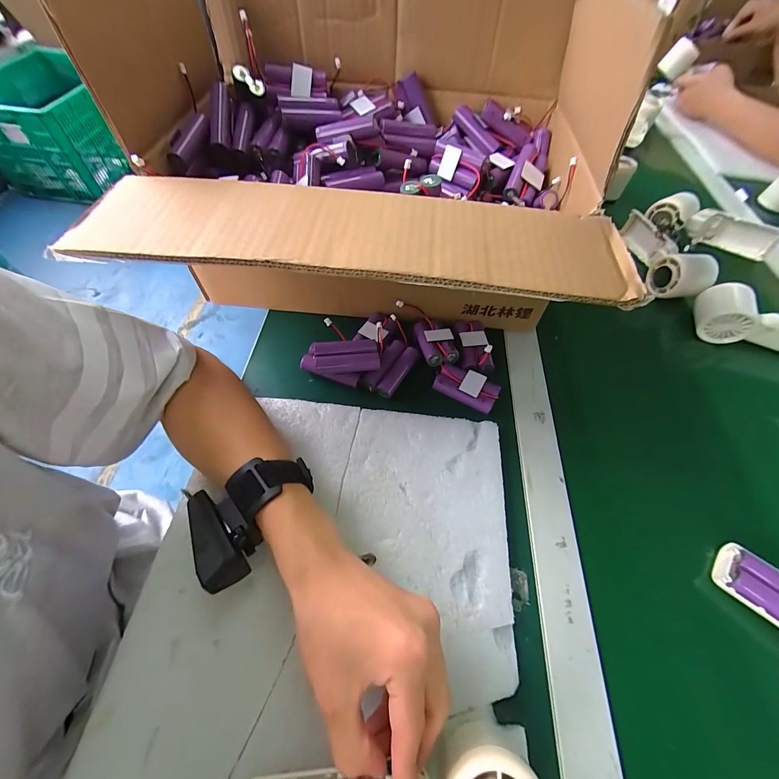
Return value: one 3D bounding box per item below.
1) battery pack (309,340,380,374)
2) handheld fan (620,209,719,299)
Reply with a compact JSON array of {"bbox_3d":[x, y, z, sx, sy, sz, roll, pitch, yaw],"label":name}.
[{"bbox_3d":[-0.047,-0.033,0.352,0.070,0.022,0.035,-5,59,-7],"label":"battery pack"},{"bbox_3d":[0.408,-0.200,0.489,0.062,0.054,0.167,7,59,0],"label":"handheld fan"}]

